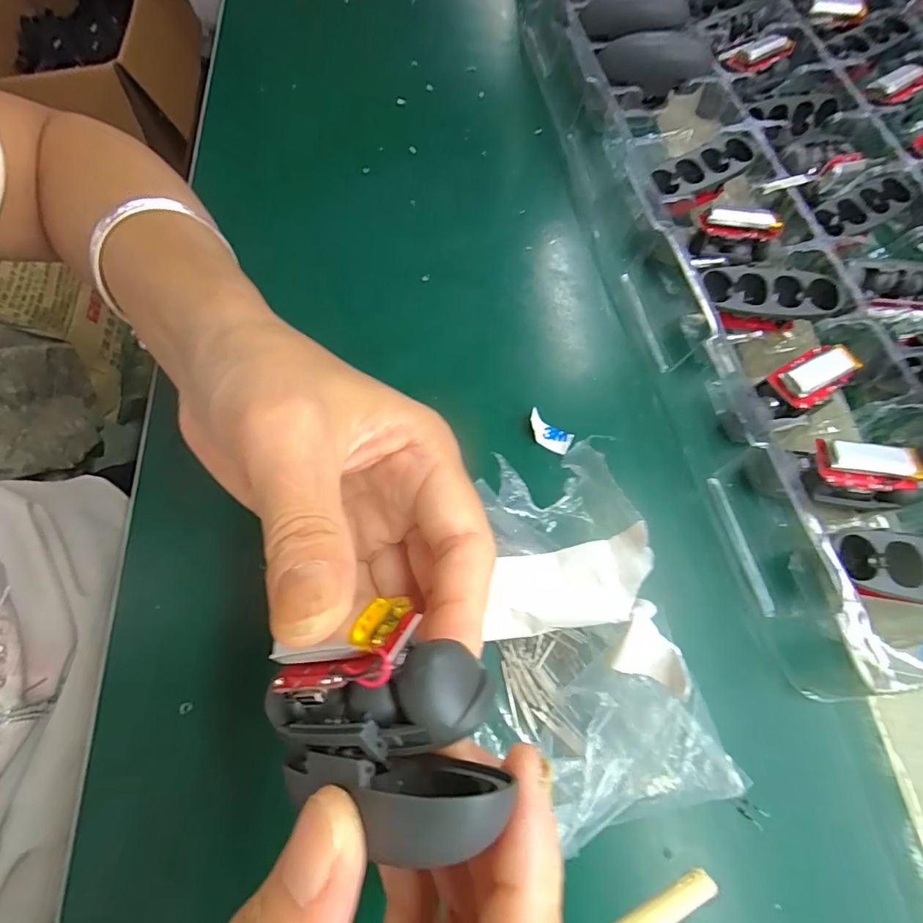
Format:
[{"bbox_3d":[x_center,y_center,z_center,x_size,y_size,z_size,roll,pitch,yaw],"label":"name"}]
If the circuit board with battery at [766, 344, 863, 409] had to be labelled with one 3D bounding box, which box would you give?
[{"bbox_3d":[0.152,-0.038,0.208,0.032,0.009,0.019,-30,70,-11],"label":"circuit board with battery"}]

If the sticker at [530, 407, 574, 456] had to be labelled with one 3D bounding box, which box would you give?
[{"bbox_3d":[0.041,-0.014,0.227,0.024,0.006,0.012,39,72,-7],"label":"sticker"}]

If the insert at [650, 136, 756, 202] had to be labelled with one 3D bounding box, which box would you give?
[{"bbox_3d":[0.127,-0.154,0.259,0.068,0.013,0.023,-27,69,-10],"label":"insert"}]

